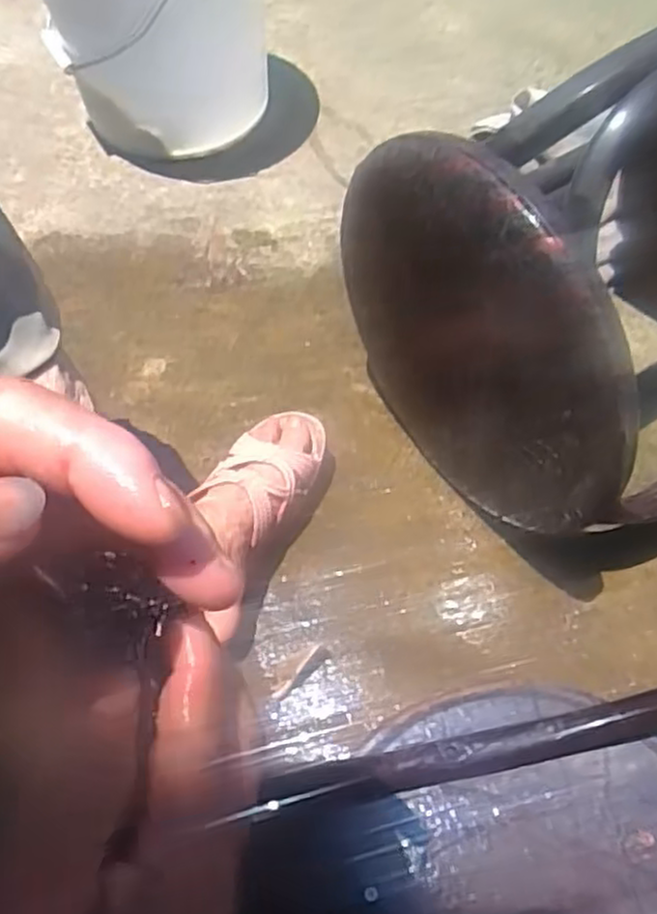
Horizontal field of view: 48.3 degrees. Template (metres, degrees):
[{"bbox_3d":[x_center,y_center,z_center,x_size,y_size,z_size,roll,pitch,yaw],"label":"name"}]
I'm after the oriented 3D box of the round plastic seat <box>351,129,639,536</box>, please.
[{"bbox_3d":[0.098,-0.076,0.523,0.030,0.273,0.277,-31,65,-14],"label":"round plastic seat"}]

